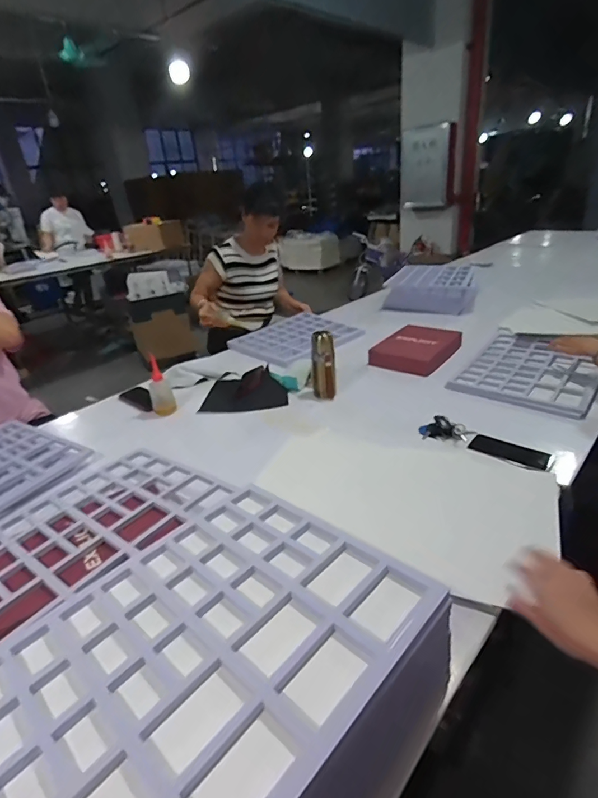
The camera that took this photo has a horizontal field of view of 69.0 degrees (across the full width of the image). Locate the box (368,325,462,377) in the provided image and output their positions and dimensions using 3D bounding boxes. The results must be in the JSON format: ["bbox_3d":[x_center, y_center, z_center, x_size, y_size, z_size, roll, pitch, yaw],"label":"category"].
[{"bbox_3d":[0.409,-0.171,1.484,0.229,0.065,0.298,16,33,35],"label":"box"}]

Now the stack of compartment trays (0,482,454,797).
[{"bbox_3d":[-0.083,0.321,0.488,0.381,0.151,0.422,21,36,41],"label":"stack of compartment trays"}]

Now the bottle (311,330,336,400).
[{"bbox_3d":[0.070,-0.102,1.255,0.069,0.172,0.058,-3,27,4],"label":"bottle"}]

